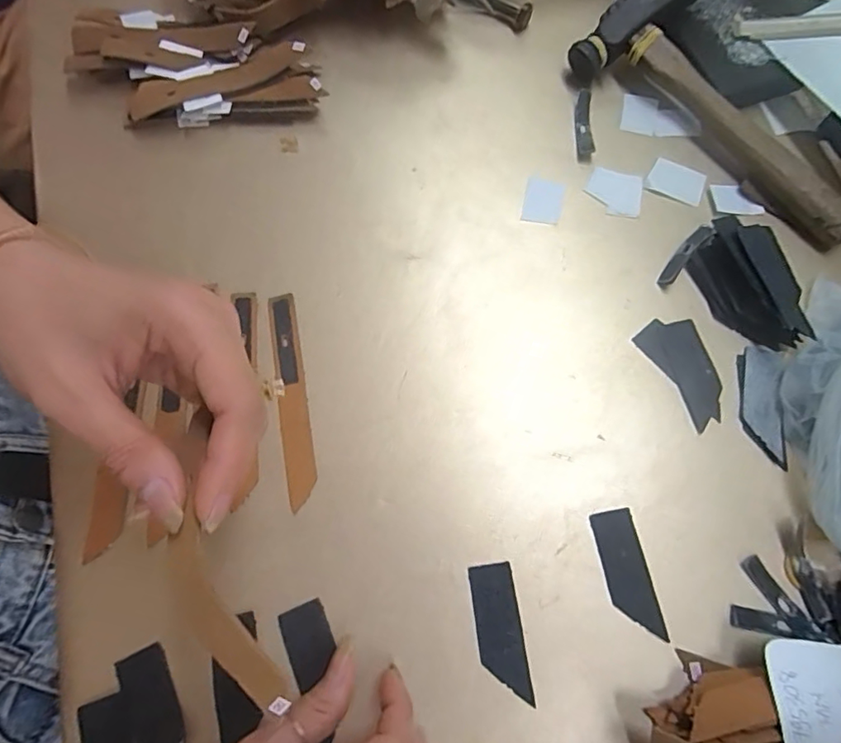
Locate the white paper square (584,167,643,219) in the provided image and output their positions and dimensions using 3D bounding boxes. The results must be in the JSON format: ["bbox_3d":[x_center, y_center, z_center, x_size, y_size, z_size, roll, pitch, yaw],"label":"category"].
[{"bbox_3d":[0.128,-0.119,0.342,0.036,0.004,0.032,20,73,7],"label":"white paper square"}]

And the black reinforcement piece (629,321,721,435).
[{"bbox_3d":[0.158,-0.003,0.304,0.035,0.004,0.065,-28,74,-9],"label":"black reinforcement piece"}]

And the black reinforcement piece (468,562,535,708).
[{"bbox_3d":[0.040,0.132,0.262,0.023,0.004,0.063,-7,72,-2],"label":"black reinforcement piece"}]

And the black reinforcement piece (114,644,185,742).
[{"bbox_3d":[-0.128,0.167,0.247,0.023,0.004,0.063,-24,71,-11],"label":"black reinforcement piece"}]

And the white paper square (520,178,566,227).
[{"bbox_3d":[0.081,-0.112,0.342,0.025,0.004,0.032,13,77,7],"label":"white paper square"}]

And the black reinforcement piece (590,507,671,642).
[{"bbox_3d":[0.109,0.106,0.272,0.023,0.004,0.063,-10,72,-3],"label":"black reinforcement piece"}]

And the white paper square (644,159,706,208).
[{"bbox_3d":[0.171,-0.128,0.347,0.038,0.006,0.025,19,73,6],"label":"white paper square"}]

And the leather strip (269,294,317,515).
[{"bbox_3d":[-0.075,0.014,0.300,0.016,0.004,0.124,-10,72,-3],"label":"leather strip"}]

